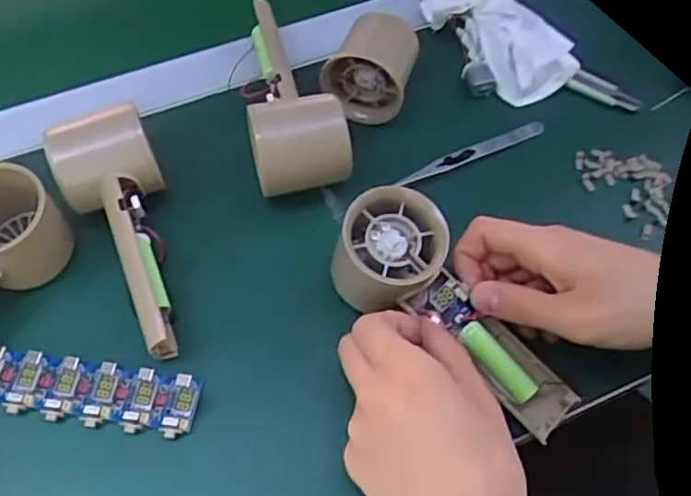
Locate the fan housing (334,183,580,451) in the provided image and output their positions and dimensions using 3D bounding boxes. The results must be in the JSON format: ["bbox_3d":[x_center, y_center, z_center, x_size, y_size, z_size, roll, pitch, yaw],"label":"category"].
[{"bbox_3d":[0.060,0.035,0.373,0.157,0.056,0.056,44,66,0],"label":"fan housing"}]

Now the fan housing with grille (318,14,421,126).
[{"bbox_3d":[0.017,-0.128,0.471,0.061,0.058,0.059,12,60,5],"label":"fan housing with grille"}]

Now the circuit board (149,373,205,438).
[{"bbox_3d":[-0.092,0.083,0.366,0.023,0.010,0.033,9,59,4],"label":"circuit board"}]

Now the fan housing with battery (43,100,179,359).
[{"bbox_3d":[-0.128,-0.013,0.404,0.059,0.059,0.156,-21,62,-13],"label":"fan housing with battery"}]

